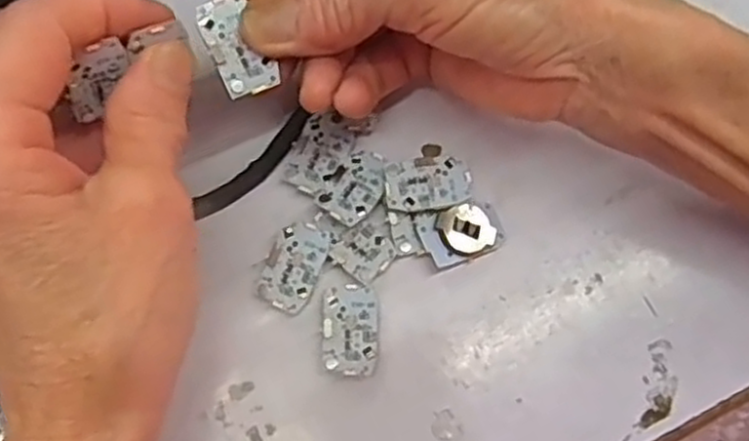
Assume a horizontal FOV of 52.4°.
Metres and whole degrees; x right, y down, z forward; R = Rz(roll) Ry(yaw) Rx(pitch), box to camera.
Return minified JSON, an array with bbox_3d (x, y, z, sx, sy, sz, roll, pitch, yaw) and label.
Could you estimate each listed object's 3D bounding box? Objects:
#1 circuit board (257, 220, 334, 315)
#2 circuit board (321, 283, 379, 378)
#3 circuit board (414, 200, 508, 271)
[{"bbox_3d":[-0.027,0.015,0.252,0.018,0.004,0.030,21,75,4],"label":"circuit board"},{"bbox_3d":[-0.008,0.036,0.249,0.018,0.006,0.029,0,74,-1],"label":"circuit board"},{"bbox_3d":[0.030,0.004,0.258,0.029,0.010,0.019,-18,75,-6],"label":"circuit board"}]

